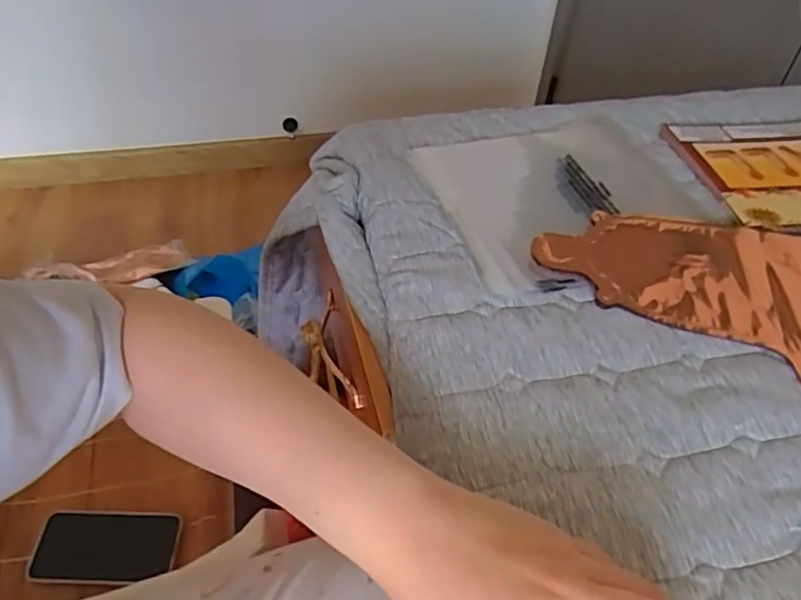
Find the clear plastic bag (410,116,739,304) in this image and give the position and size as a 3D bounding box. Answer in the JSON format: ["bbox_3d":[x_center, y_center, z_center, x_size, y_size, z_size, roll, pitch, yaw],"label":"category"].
[{"bbox_3d":[0.154,-0.093,0.542,0.238,0.010,0.209,-13,48,-15],"label":"clear plastic bag"}]

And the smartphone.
[{"bbox_3d":[-0.311,0.261,0.655,0.146,0.013,0.073,0,46,-3],"label":"smartphone"}]

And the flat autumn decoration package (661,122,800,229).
[{"bbox_3d":[0.377,-0.124,0.589,0.194,0.008,0.165,-5,46,-8],"label":"flat autumn decoration package"}]

